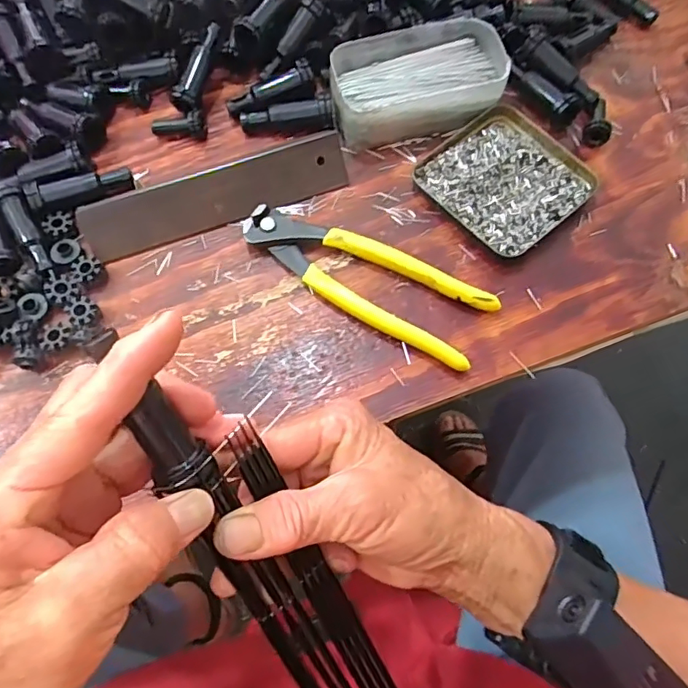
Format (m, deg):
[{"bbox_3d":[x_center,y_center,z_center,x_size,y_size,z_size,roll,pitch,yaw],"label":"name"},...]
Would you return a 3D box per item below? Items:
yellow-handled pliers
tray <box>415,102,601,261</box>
[{"bbox_3d":[0.010,-0.040,0.341,0.163,0.017,0.049,26,71,10],"label":"yellow-handled pliers"},{"bbox_3d":[0.109,-0.112,0.365,0.094,0.011,0.094,-38,73,-13],"label":"tray"}]

